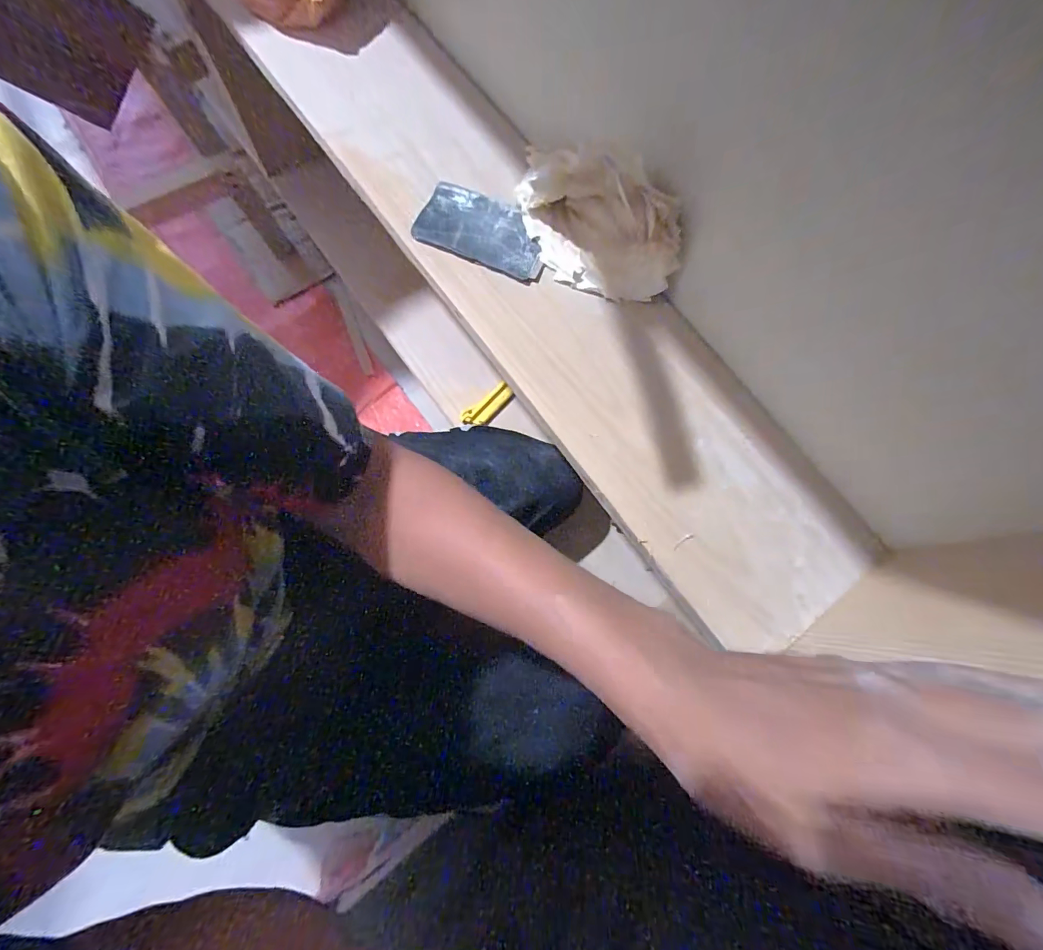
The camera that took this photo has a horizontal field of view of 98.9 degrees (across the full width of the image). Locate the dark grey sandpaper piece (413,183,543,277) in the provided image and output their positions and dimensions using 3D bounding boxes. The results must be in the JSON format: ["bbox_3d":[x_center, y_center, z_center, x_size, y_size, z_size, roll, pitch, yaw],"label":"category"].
[{"bbox_3d":[-0.035,-0.223,0.403,0.111,0.005,0.066,20,78,1],"label":"dark grey sandpaper piece"}]

